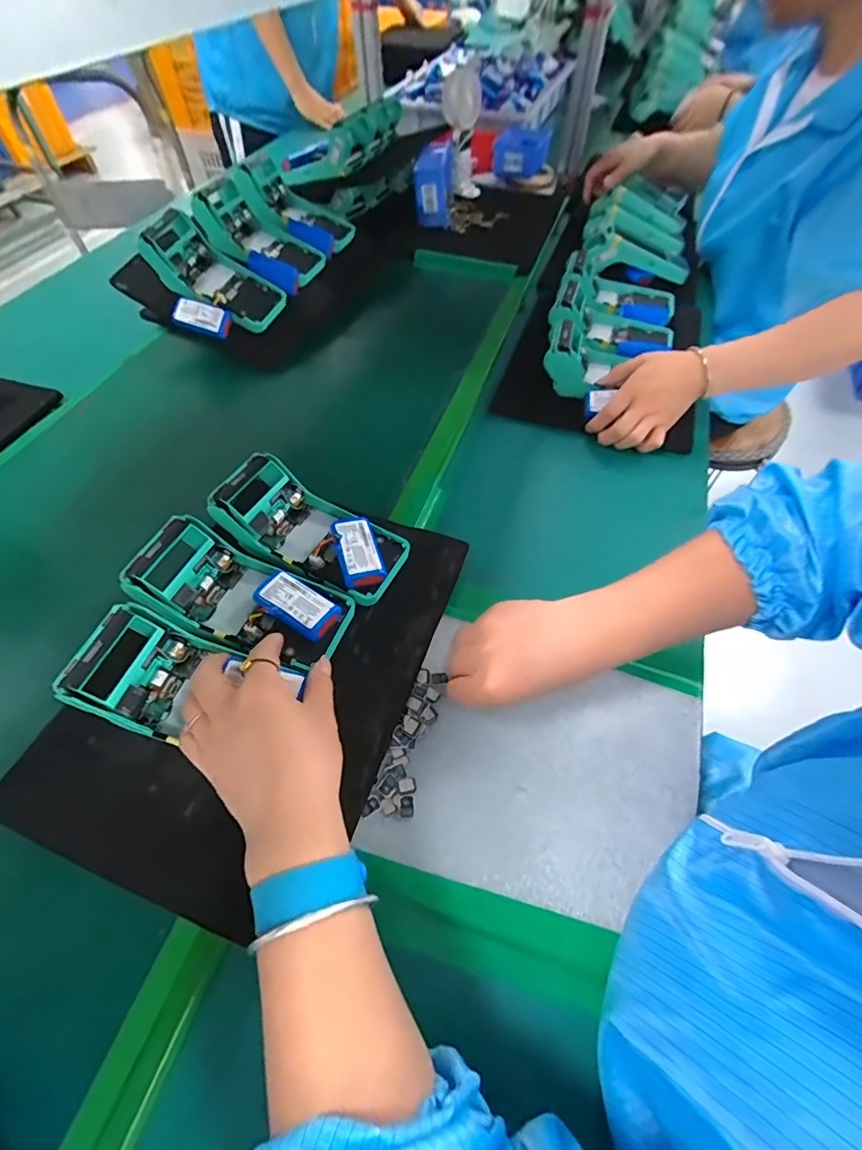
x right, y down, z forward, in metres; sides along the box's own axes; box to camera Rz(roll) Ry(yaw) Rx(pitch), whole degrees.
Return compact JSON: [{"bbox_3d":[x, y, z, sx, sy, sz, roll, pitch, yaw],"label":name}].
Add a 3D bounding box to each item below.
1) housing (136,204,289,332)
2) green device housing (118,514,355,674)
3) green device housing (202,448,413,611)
[{"bbox_3d":[-0.286,-0.397,0.629,0.171,0.054,0.085,31,58,-14],"label":"housing"},{"bbox_3d":[-0.152,0.020,0.391,0.167,0.052,0.079,22,59,2],"label":"green device housing"},{"bbox_3d":[-0.113,-0.048,0.423,0.176,0.061,0.079,24,60,17],"label":"green device housing"}]

